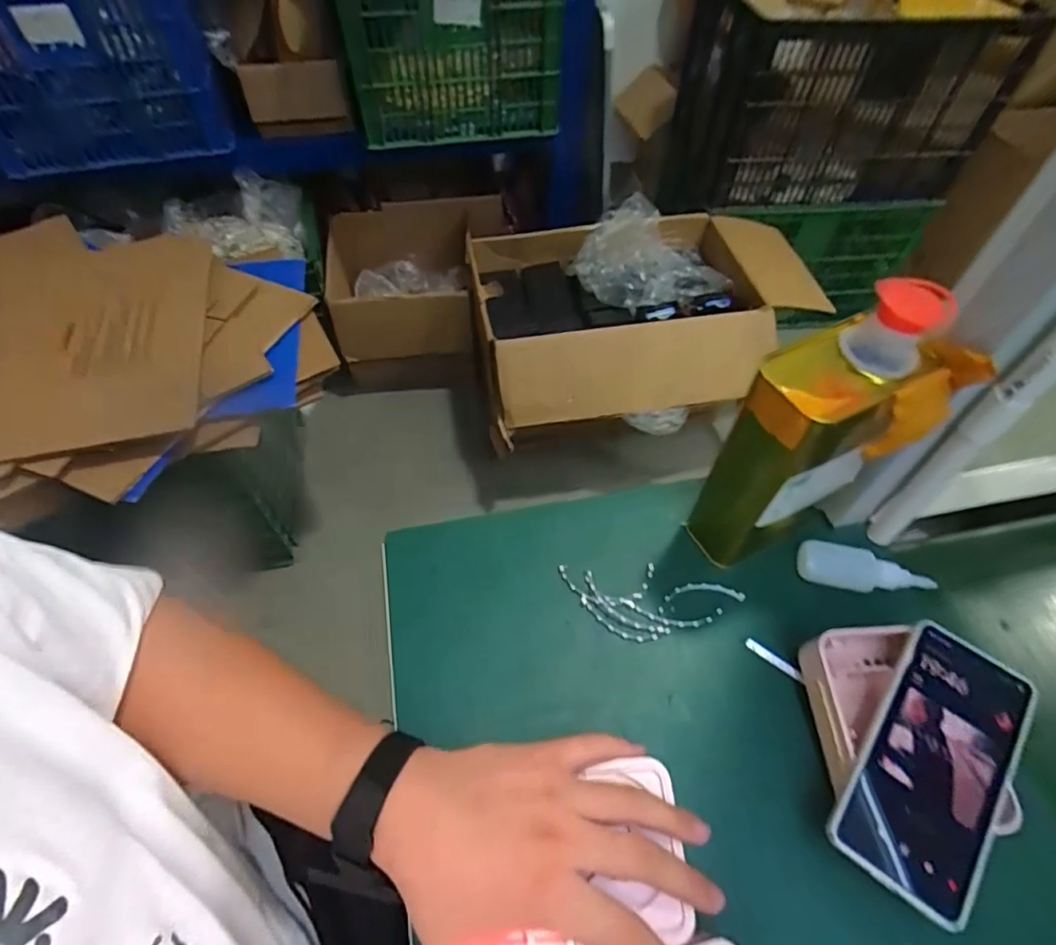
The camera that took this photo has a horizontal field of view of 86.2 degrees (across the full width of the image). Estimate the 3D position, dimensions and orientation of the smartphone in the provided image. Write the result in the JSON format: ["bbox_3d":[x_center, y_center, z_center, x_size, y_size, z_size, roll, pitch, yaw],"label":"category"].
[{"bbox_3d":[0.264,0.184,0.361,0.077,0.010,0.168,34,68,19],"label":"smartphone"}]

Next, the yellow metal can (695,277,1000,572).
[{"bbox_3d":[0.208,-0.018,0.425,0.127,0.235,0.068,-12,56,-9],"label":"yellow metal can"}]

